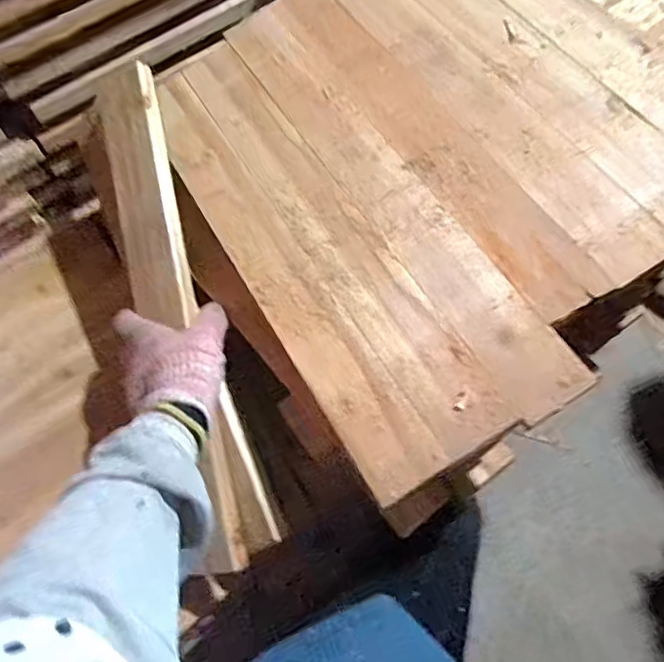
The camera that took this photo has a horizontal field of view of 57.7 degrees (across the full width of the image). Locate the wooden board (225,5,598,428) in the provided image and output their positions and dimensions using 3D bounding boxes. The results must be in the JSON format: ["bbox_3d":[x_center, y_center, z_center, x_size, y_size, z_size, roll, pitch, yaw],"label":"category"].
[{"bbox_3d":[0.036,-0.142,0.547,0.060,0.014,0.514,-27,64,-13],"label":"wooden board"}]

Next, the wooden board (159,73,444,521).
[{"bbox_3d":[-0.058,-0.070,0.539,0.057,0.013,0.477,-27,64,-13],"label":"wooden board"}]

